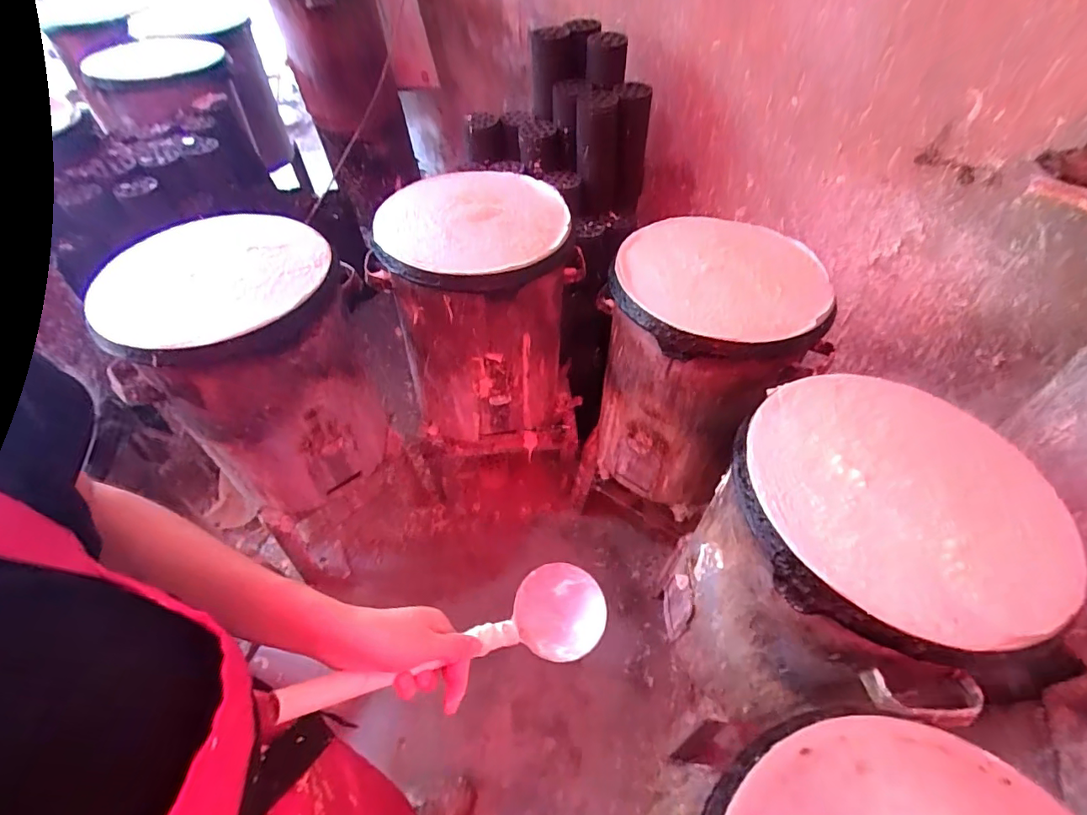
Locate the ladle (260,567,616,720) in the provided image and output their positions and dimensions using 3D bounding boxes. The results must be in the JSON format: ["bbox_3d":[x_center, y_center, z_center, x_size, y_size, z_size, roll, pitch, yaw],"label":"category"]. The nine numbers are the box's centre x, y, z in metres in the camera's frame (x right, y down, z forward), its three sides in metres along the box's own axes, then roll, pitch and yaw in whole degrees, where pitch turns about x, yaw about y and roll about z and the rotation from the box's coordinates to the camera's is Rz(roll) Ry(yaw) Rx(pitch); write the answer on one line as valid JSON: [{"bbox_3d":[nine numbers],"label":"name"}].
[{"bbox_3d":[-0.068,0.206,0.448,0.313,0.067,0.087,7,38,-47],"label":"ladle"}]

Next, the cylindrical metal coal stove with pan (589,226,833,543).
[{"bbox_3d":[0.297,-0.085,1.047,0.338,0.457,0.379,-2,50,-3],"label":"cylindrical metal coal stove with pan"}]

